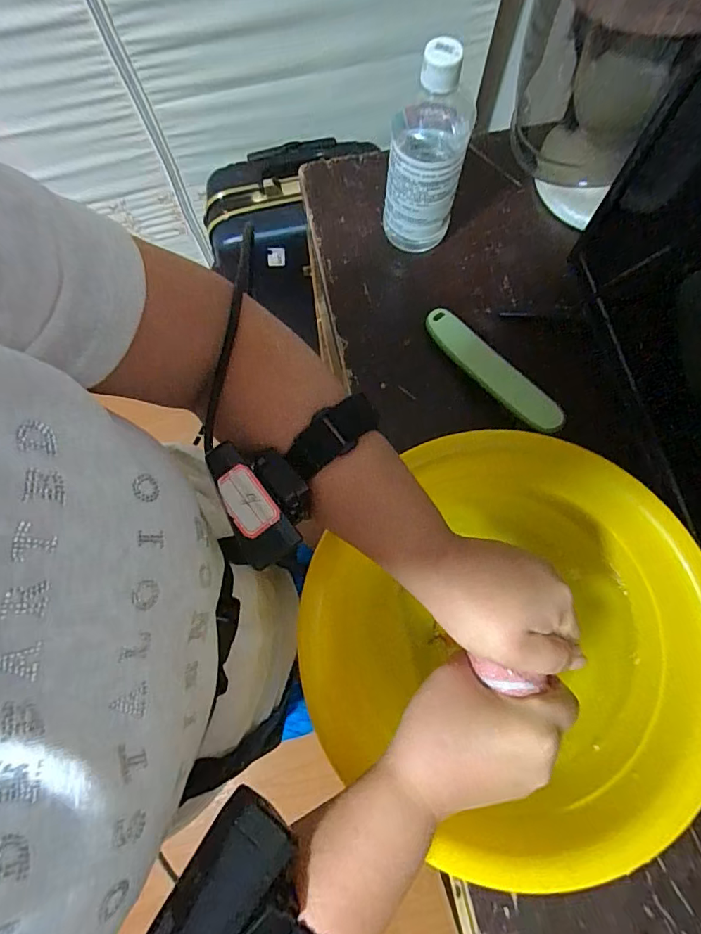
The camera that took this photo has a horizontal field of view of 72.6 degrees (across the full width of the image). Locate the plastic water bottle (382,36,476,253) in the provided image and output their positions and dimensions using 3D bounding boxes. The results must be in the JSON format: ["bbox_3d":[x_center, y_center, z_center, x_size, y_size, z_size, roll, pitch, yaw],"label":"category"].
[{"bbox_3d":[0.069,-0.280,0.433,0.069,0.174,0.062,8,75,3],"label":"plastic water bottle"}]

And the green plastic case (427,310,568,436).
[{"bbox_3d":[0.132,-0.093,0.447,0.034,0.014,0.162,-36,66,-9],"label":"green plastic case"}]

